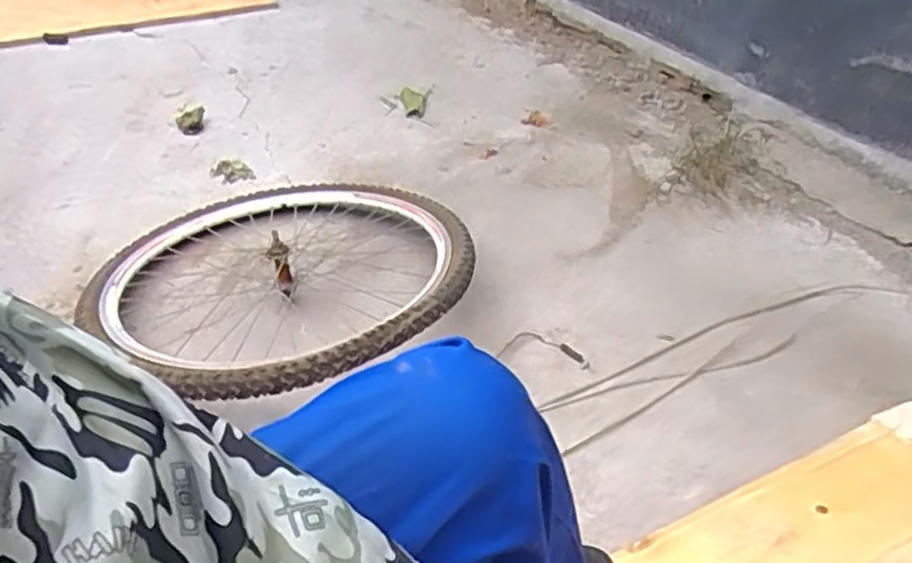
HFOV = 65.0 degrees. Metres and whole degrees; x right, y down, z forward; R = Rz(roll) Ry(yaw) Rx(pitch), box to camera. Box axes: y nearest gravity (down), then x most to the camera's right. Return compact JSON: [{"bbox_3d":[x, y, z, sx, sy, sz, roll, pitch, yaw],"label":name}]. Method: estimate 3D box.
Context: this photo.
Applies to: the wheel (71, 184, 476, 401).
[{"bbox_3d":[-0.274,-0.016,1.178,0.593,0.124,0.572,-1,39,1],"label":"wheel"}]

